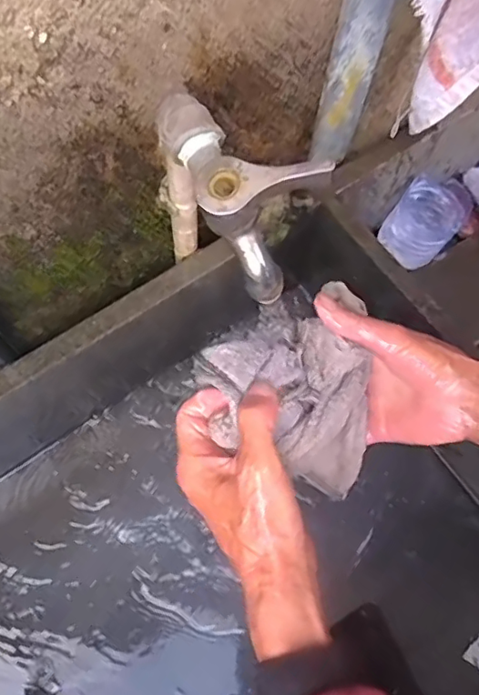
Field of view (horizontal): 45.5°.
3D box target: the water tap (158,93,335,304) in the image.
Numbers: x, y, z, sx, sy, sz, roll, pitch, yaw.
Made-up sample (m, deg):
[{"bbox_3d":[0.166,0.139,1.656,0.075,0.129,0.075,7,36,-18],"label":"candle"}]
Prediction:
[{"bbox_3d":[-0.016,-0.084,0.294,0.066,0.068,0.115,-40,77,-14],"label":"water tap"}]

